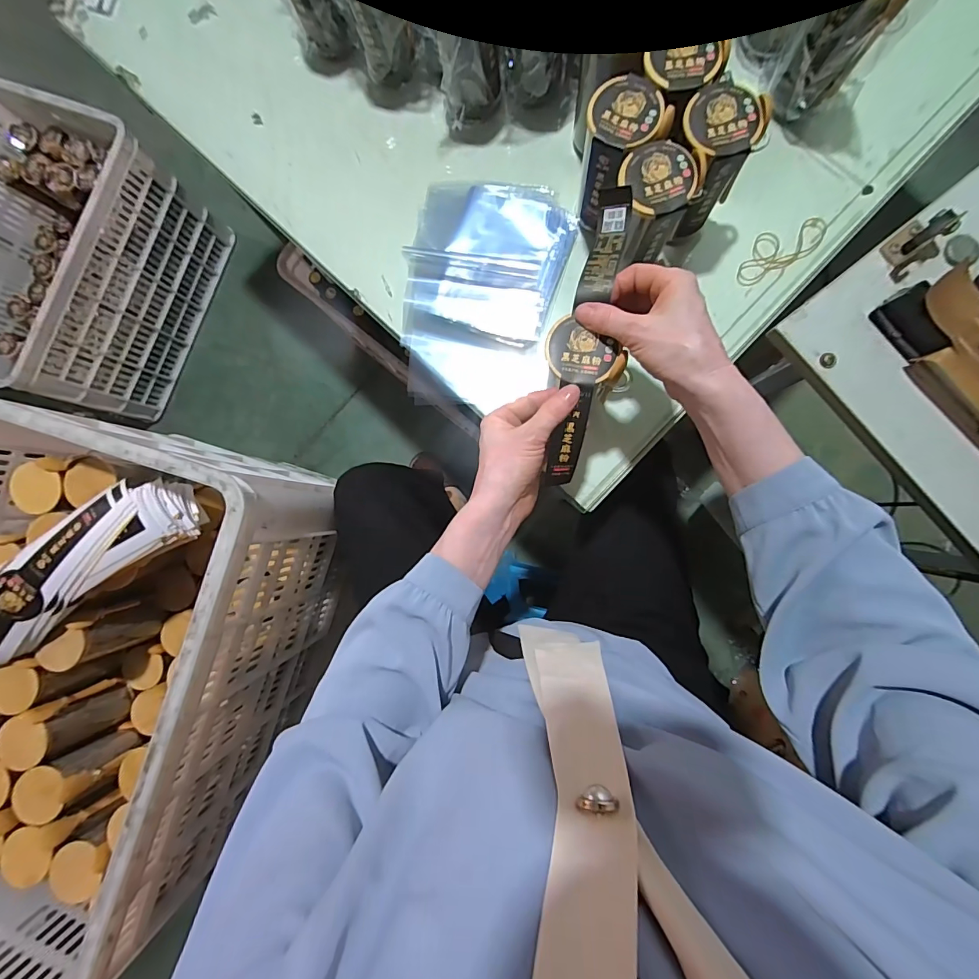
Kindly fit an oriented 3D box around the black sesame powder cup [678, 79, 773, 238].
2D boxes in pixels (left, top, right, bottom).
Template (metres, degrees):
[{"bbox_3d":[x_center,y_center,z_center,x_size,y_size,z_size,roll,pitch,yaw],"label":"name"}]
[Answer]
[{"bbox_3d":[0.213,-0.320,0.444,0.068,0.136,0.070,0,87,4],"label":"black sesame powder cup"}]

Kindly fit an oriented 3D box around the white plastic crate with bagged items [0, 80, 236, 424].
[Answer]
[{"bbox_3d":[-1.029,-0.538,1.069,0.460,0.331,0.591,21,89,5],"label":"white plastic crate with bagged items"}]

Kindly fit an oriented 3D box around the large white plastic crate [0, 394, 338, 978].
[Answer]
[{"bbox_3d":[-0.515,0.228,0.587,0.417,0.293,0.605,17,89,5],"label":"large white plastic crate"}]

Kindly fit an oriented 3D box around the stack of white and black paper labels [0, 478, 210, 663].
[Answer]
[{"bbox_3d":[-0.524,0.108,0.529,0.349,0.050,0.109,-35,85,2],"label":"stack of white and black paper labels"}]

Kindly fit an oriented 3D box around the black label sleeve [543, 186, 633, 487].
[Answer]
[{"bbox_3d":[0.088,-0.131,0.403,0.060,0.056,0.262,10,100,5],"label":"black label sleeve"}]

